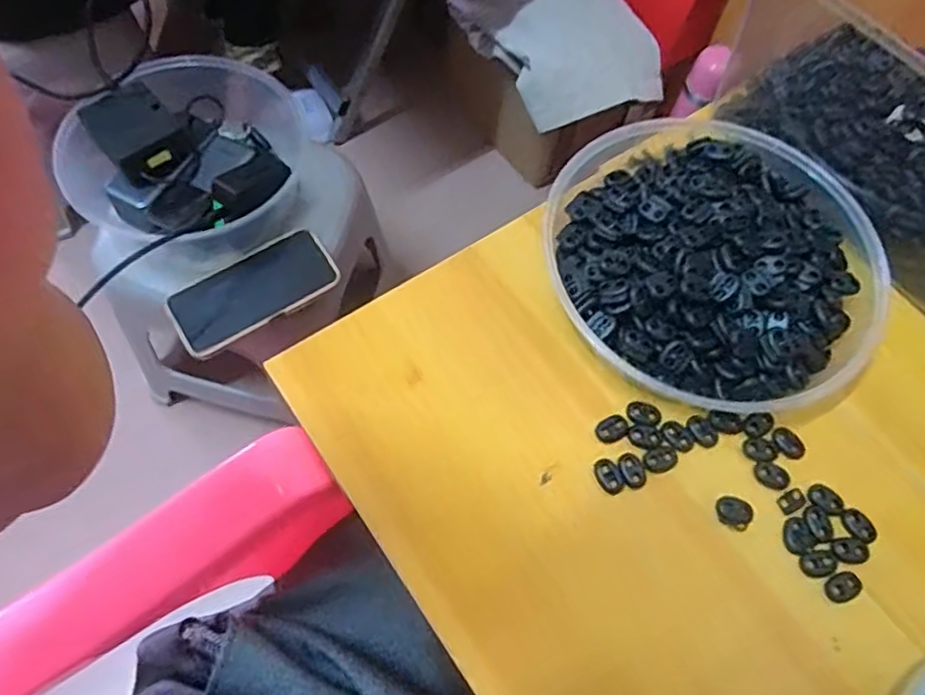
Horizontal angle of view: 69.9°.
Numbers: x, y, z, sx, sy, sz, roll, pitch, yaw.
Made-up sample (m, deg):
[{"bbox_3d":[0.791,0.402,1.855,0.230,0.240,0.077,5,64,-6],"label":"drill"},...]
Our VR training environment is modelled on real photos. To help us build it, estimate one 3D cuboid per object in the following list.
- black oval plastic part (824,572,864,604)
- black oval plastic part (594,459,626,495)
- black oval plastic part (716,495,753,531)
[{"bbox_3d":[0.222,0.139,0.384,0.021,0.004,0.015,-20,67,-12],"label":"black oval plastic part"},{"bbox_3d":[0.090,0.080,0.408,0.015,0.004,0.022,-23,67,-13],"label":"black oval plastic part"},{"bbox_3d":[0.166,0.100,0.403,0.022,0.004,0.018,24,65,9],"label":"black oval plastic part"}]

